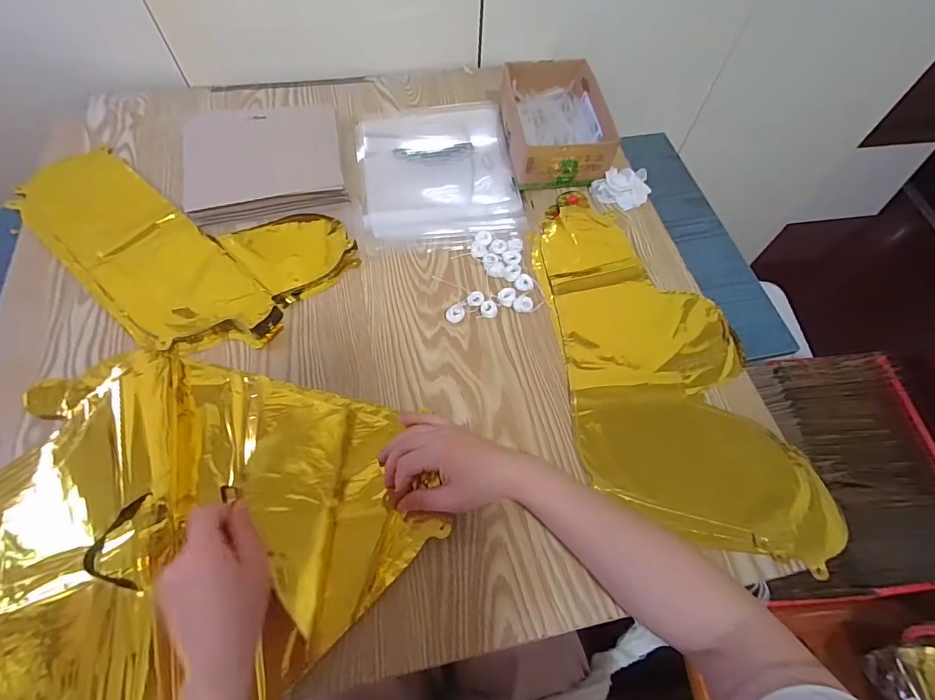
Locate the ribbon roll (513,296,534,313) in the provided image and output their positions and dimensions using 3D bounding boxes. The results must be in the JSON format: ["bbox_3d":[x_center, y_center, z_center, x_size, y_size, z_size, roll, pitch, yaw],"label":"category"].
[{"bbox_3d":[0.064,-0.053,0.522,0.022,0.009,0.018,12,62,4],"label":"ribbon roll"}]

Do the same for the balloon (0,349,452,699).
[{"bbox_3d":[-0.265,0.158,0.386,0.371,0.060,0.385,31,65,13],"label":"balloon"}]

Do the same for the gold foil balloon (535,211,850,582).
[{"bbox_3d":[0.199,0.009,0.493,0.212,0.008,0.428,-12,63,-9],"label":"gold foil balloon"}]

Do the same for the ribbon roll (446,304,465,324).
[{"bbox_3d":[-0.014,-0.041,0.512,0.020,0.011,0.019,1,62,-2],"label":"ribbon roll"}]

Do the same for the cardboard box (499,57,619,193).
[{"bbox_3d":[0.118,-0.315,0.629,0.129,0.065,0.197,-5,62,-5],"label":"cardboard box"}]

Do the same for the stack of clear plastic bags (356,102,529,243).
[{"bbox_3d":[-0.041,-0.253,0.626,0.205,0.016,0.256,-6,62,-5],"label":"stack of clear plastic bags"}]

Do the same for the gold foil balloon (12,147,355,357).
[{"bbox_3d":[-0.349,-0.149,0.555,0.383,0.017,0.237,36,66,16],"label":"gold foil balloon"}]

